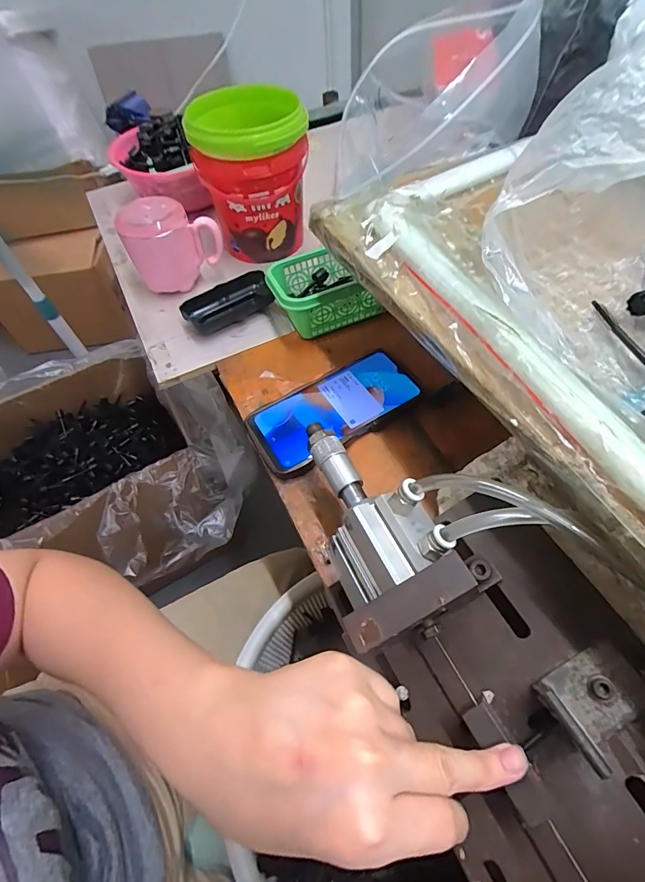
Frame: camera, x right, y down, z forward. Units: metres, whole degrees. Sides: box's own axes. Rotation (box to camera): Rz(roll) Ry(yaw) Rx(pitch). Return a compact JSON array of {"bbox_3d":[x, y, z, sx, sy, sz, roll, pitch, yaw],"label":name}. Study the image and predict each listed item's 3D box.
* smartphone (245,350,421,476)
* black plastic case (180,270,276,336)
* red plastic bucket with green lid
[{"bbox_3d":[0.010,-0.031,0.396,0.159,0.017,0.078,-30,60,-15],"label":"smartphone"},{"bbox_3d":[-0.111,-0.164,0.490,0.106,0.024,0.052,-25,58,-12],"label":"black plastic case"},{"bbox_3d":[-0.086,-0.326,0.511,0.128,0.145,0.136,-18,57,-8],"label":"red plastic bucket with green lid"}]

